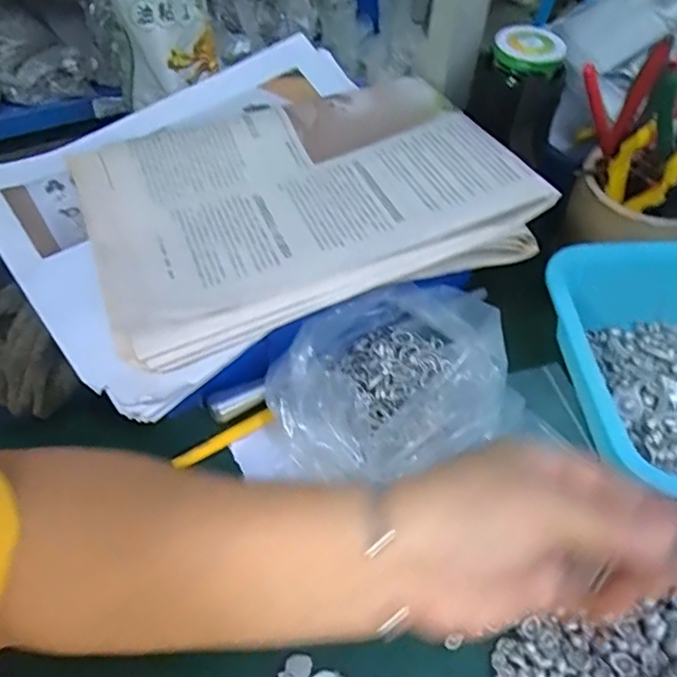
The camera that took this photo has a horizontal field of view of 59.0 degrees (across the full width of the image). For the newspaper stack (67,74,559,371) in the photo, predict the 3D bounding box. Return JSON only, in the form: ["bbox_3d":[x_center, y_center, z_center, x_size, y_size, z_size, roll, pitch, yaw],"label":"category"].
[{"bbox_3d":[-0.028,-0.101,0.407,0.271,0.041,0.196,-19,55,-17],"label":"newspaper stack"}]

